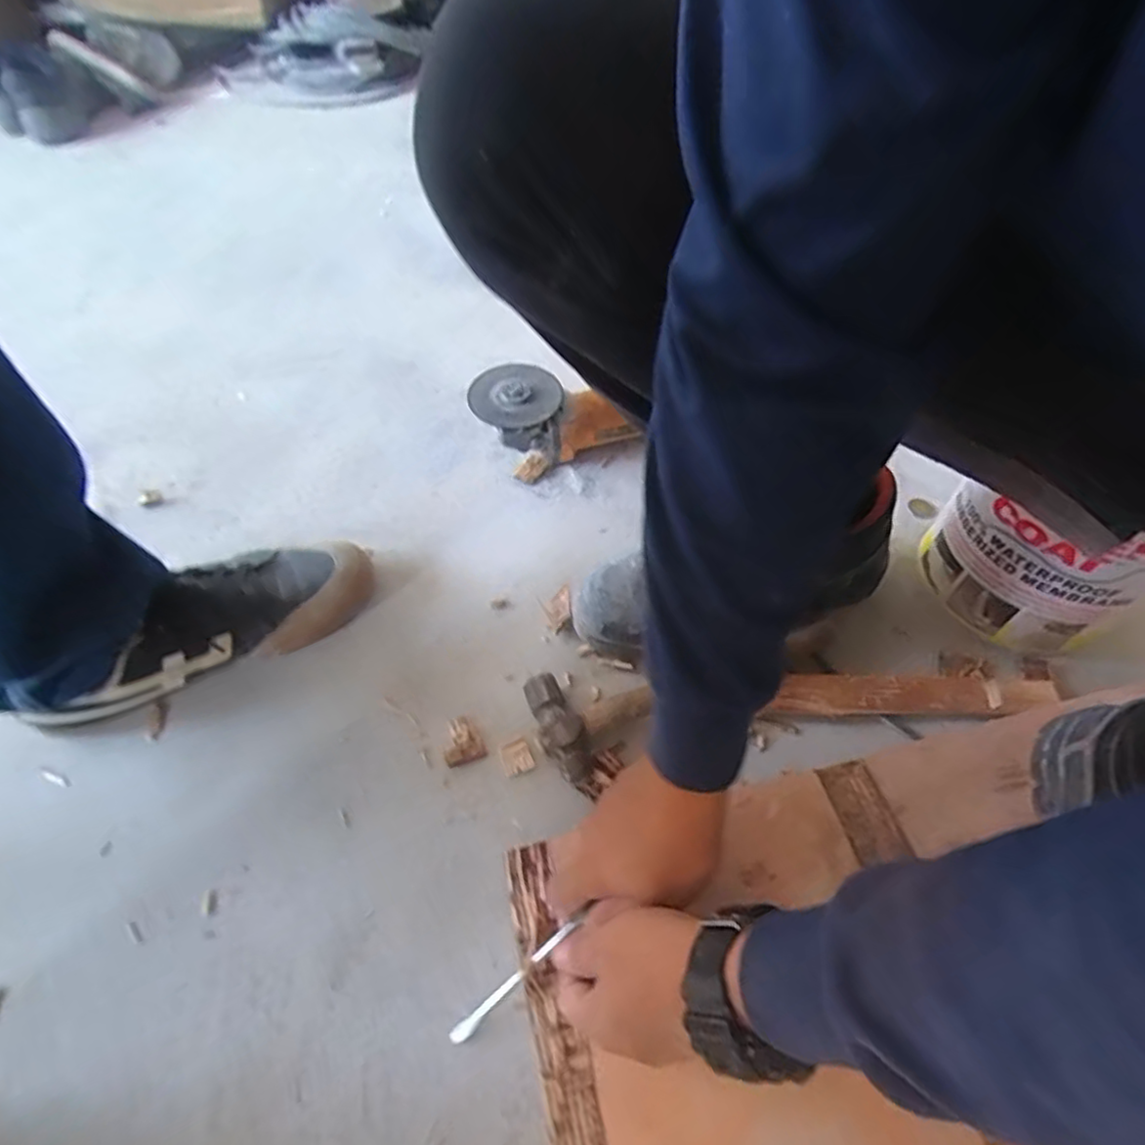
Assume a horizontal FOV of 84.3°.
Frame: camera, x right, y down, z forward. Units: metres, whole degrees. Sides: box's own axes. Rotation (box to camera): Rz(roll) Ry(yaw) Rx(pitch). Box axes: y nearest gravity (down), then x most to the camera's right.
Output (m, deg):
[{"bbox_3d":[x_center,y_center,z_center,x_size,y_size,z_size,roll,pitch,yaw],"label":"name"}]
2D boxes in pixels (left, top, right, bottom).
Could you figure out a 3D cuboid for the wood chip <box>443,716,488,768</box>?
[{"bbox_3d":[-0.094,0.141,0.533,0.033,0.004,0.040,-18,57,-10],"label":"wood chip"}]

